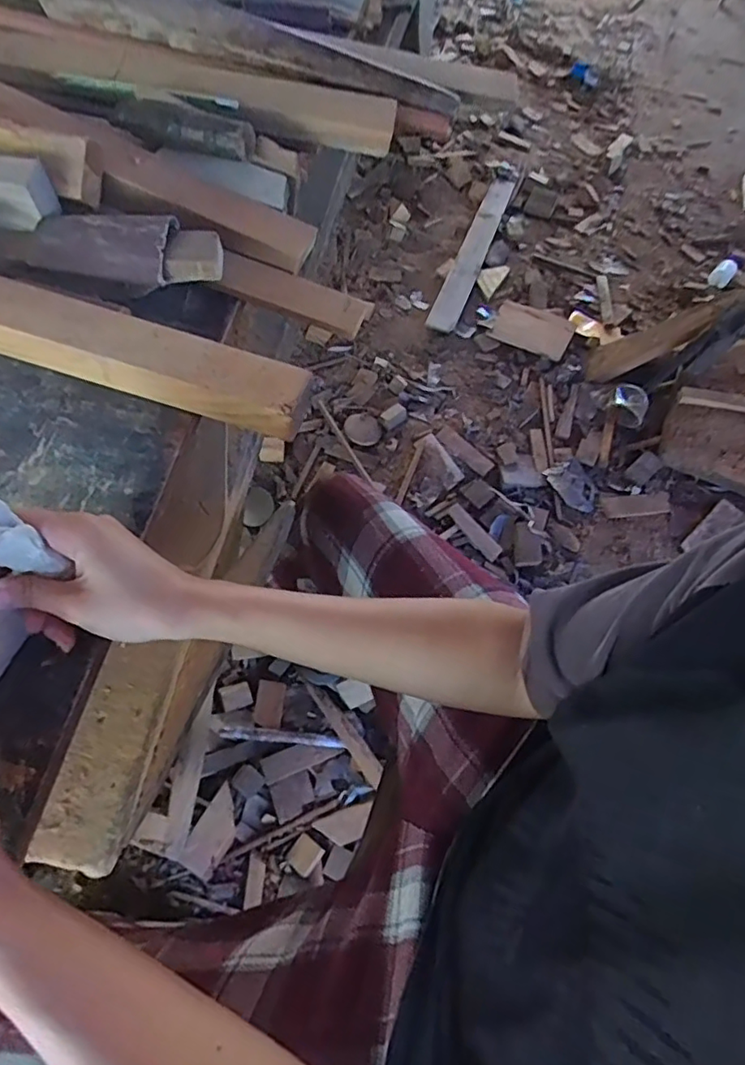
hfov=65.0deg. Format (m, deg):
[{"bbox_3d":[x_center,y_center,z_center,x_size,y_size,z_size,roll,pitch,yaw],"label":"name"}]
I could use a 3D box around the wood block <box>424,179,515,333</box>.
[{"bbox_3d":[0.274,-0.765,1.576,0.071,0.030,0.642,20,63,7],"label":"wood block"}]

